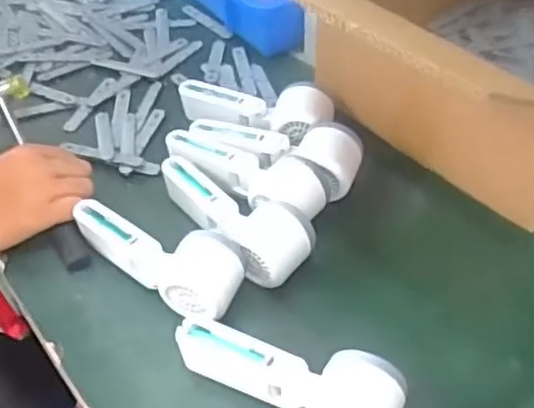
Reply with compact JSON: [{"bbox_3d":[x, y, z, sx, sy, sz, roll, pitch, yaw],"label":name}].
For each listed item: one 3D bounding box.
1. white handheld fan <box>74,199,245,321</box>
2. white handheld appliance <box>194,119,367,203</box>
[{"bbox_3d":[-0.089,0.042,0.579,0.165,0.045,0.067,31,55,29],"label":"white handheld fan"},{"bbox_3d":[0.005,-0.050,0.663,0.171,0.050,0.069,16,49,18],"label":"white handheld appliance"}]

